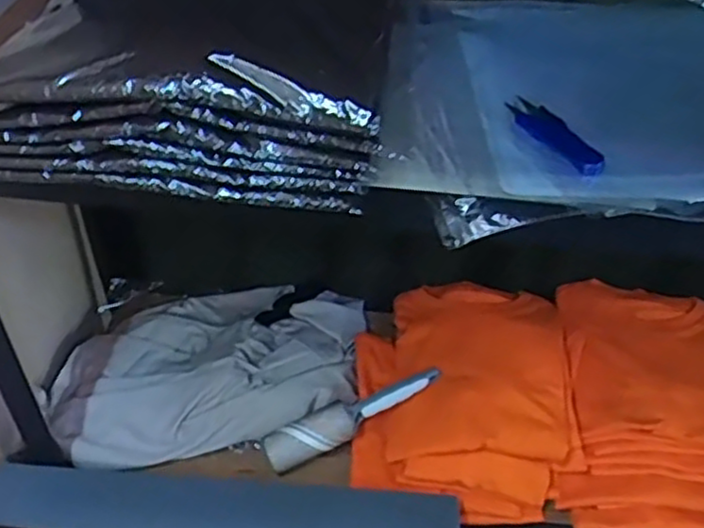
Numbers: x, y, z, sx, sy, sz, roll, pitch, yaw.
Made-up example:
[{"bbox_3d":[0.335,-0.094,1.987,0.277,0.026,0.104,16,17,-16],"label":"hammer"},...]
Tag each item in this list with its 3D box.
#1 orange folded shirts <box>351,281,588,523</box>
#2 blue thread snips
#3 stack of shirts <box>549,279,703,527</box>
[{"bbox_3d":[0.131,0.148,0.862,0.257,0.100,0.275,8,43,5],"label":"orange folded shirts"},{"bbox_3d":[0.146,-0.094,0.523,0.024,0.010,0.105,-11,44,-15],"label":"blue thread snips"},{"bbox_3d":[0.346,0.162,0.847,0.205,0.095,0.302,8,43,5],"label":"stack of shirts"}]

